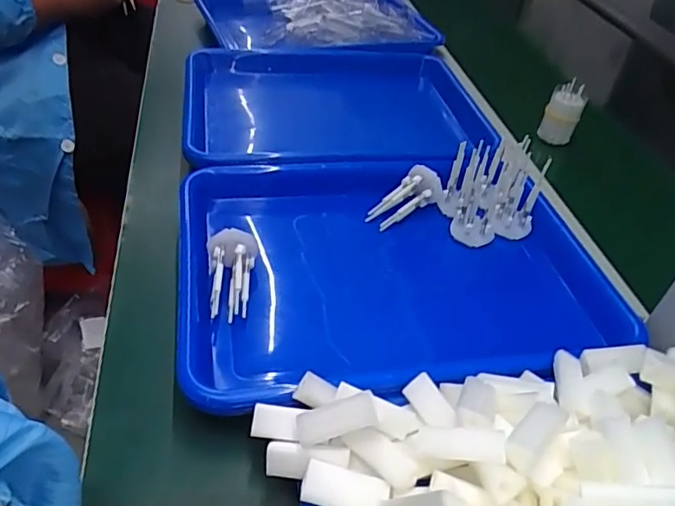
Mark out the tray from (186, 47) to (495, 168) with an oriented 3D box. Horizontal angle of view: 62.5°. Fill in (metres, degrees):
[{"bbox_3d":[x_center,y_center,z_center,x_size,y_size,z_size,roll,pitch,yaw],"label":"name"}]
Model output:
[{"bbox_3d":[0.002,-0.149,0.659,0.343,0.086,0.285,-3,43,-11],"label":"tray"}]

